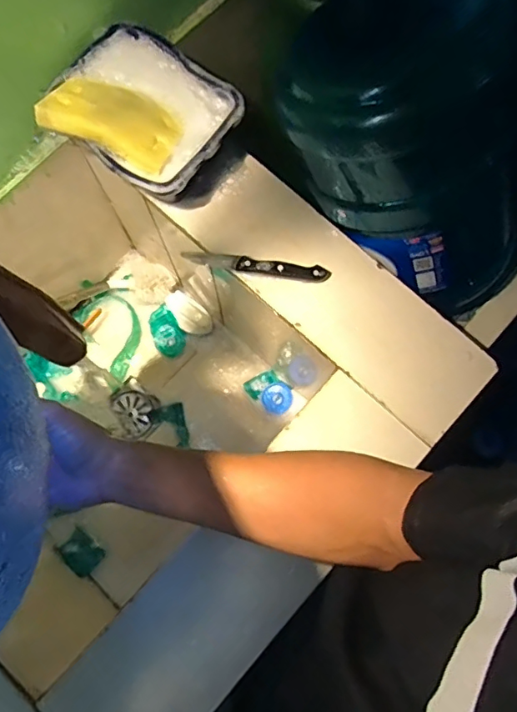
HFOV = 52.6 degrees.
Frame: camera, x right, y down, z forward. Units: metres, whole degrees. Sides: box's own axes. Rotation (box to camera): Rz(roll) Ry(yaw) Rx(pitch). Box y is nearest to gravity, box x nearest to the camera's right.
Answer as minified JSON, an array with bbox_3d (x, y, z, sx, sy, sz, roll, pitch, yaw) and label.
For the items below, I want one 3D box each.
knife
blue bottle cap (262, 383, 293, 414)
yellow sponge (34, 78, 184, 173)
[{"bbox_3d":[-0.003,-0.111,0.645,0.179,0.012,0.023,7,77,2],"label":"knife"},{"bbox_3d":[0.035,0.079,0.977,0.055,0.014,0.054,0,77,0],"label":"blue bottle cap"},{"bbox_3d":[-0.164,-0.273,0.590,0.144,0.032,0.087,19,77,5],"label":"yellow sponge"}]

